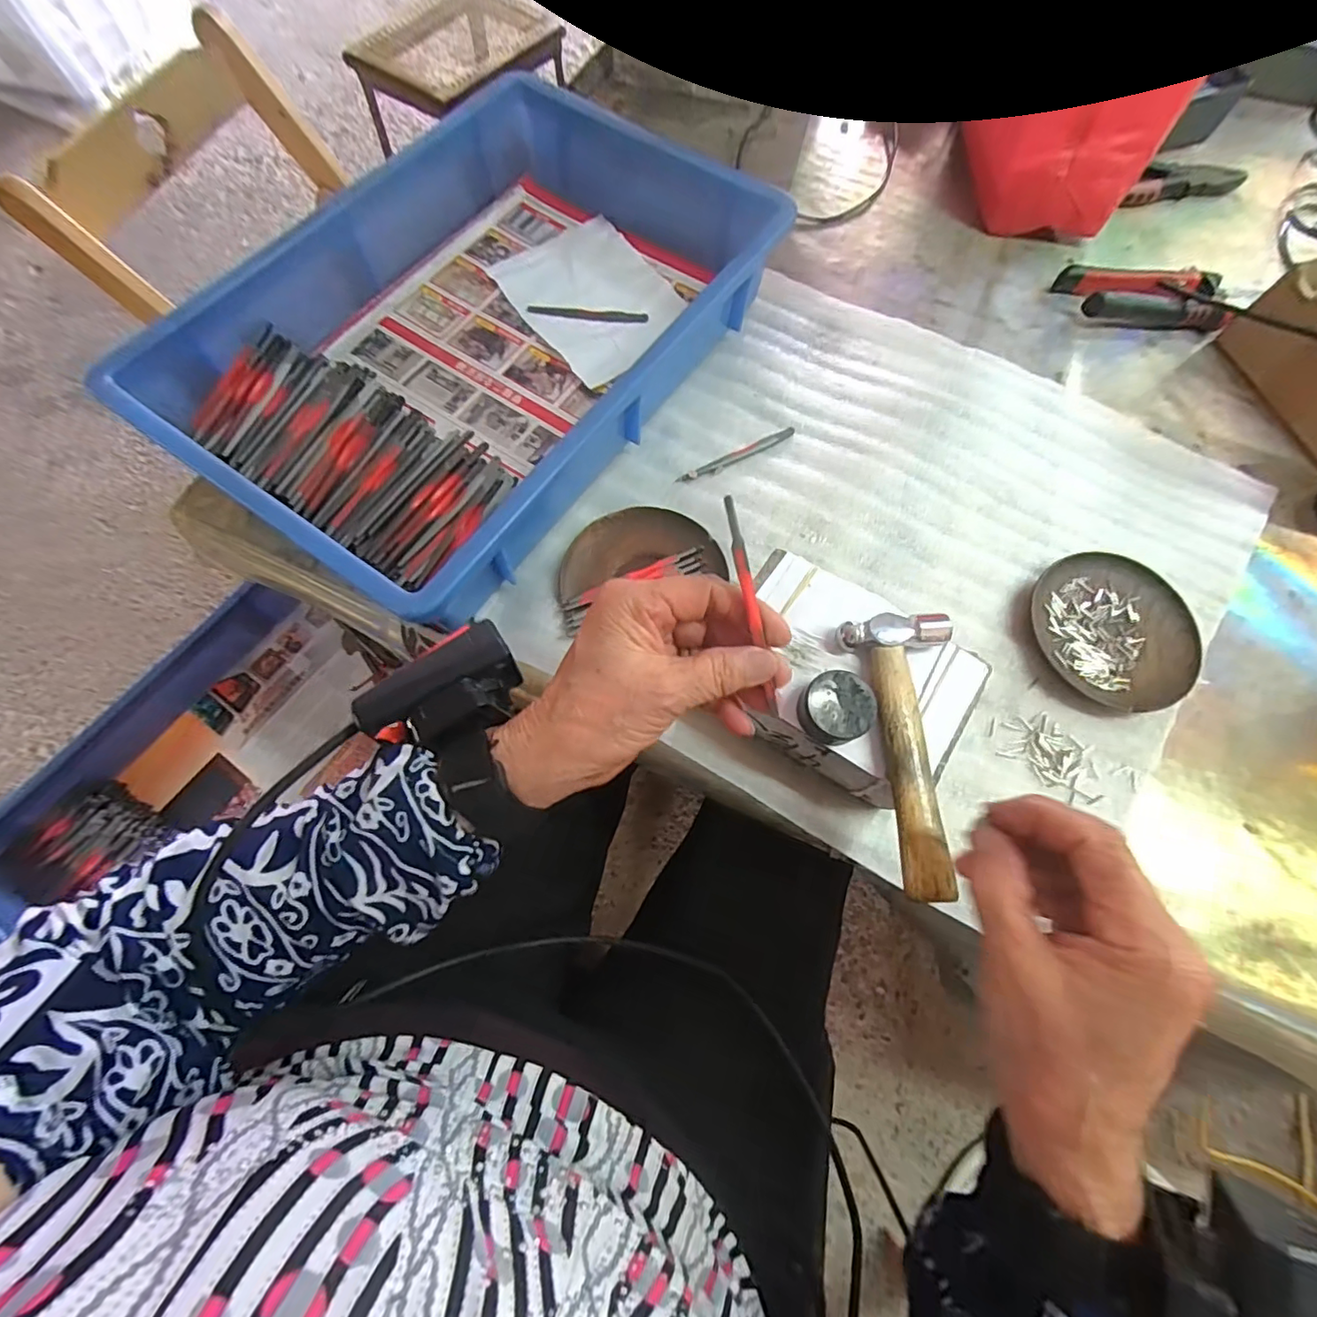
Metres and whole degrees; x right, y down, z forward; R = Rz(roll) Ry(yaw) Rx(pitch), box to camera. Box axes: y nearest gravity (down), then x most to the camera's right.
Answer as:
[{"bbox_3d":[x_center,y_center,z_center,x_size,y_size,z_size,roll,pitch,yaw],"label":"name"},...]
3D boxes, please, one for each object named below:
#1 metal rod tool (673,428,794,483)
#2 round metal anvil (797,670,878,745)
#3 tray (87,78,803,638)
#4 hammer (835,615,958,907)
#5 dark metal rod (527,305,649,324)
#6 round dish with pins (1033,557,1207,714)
[{"bbox_3d":[0.062,-0.159,0.434,0.105,0.004,0.012,-28,74,-12],"label":"metal rod tool"},{"bbox_3d":[0.095,0.027,0.301,0.037,0.024,0.034,1,70,-2],"label":"round metal anvil"},{"bbox_3d":[-0.129,-0.246,0.416,0.276,0.074,0.421,33,72,9],"label":"tray"},{"bbox_3d":[0.137,0.047,0.292,0.055,0.017,0.146,-2,70,-3],"label":"hammer"},{"bbox_3d":[-0.060,-0.297,0.476,0.101,0.004,0.014,7,70,0],"label":"dark metal rod"},{"bbox_3d":[0.324,-0.022,0.392,0.109,0.011,0.113,1,70,-2],"label":"round dish with pins"}]

